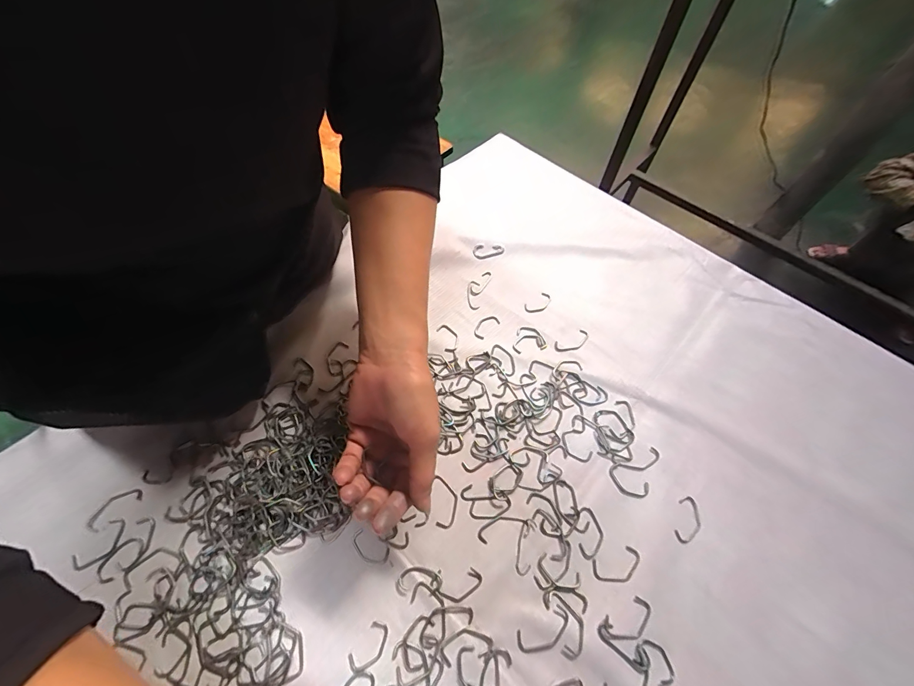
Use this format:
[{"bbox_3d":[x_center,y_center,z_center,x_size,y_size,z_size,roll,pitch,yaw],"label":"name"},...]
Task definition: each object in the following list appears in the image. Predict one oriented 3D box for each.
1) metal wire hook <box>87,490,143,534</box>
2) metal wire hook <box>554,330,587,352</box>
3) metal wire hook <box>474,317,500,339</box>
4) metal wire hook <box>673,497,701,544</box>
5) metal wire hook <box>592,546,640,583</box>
[{"bbox_3d":[-0.281,0.134,0.321,0.018,0.004,0.040,40,65,20],"label":"metal wire hook"},{"bbox_3d":[0.122,0.000,0.417,0.042,0.004,0.018,-24,63,-16],"label":"metal wire hook"},{"bbox_3d":[0.031,-0.018,0.423,0.016,0.004,0.032,39,65,19],"label":"metal wire hook"},{"bbox_3d":[0.195,0.149,0.329,0.019,0.004,0.038,24,61,12],"label":"metal wire hook"},{"bbox_3d":[0.127,0.177,0.310,0.040,0.004,0.021,-14,61,-11],"label":"metal wire hook"}]

